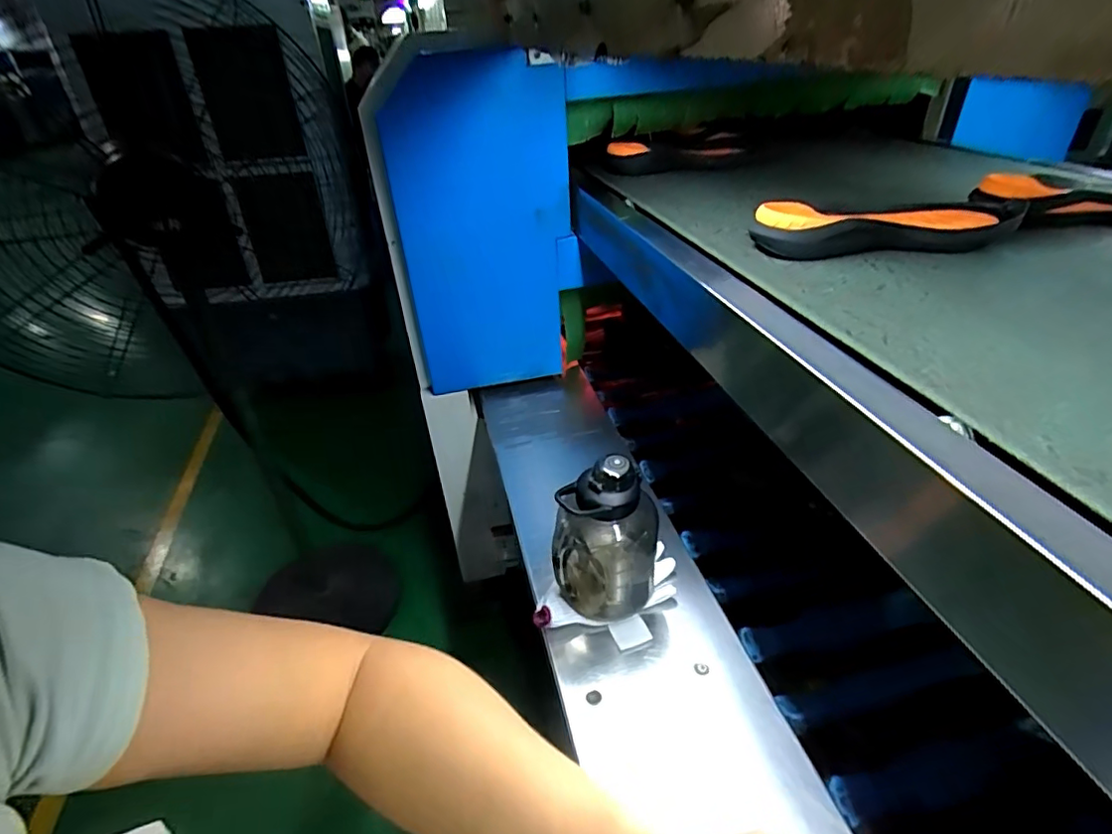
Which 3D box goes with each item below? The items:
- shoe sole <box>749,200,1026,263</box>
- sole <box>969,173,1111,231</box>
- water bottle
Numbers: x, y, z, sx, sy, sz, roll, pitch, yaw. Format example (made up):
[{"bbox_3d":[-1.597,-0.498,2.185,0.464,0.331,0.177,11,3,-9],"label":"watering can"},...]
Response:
[{"bbox_3d":[0.374,-0.210,0.635,0.281,0.055,0.076,-6,31,-5],"label":"shoe sole"},{"bbox_3d":[0.649,-0.247,0.662,0.289,0.056,0.111,-3,35,2],"label":"sole"},{"bbox_3d":[0.066,0.150,0.716,0.129,0.211,0.103,4,36,7],"label":"water bottle"}]

